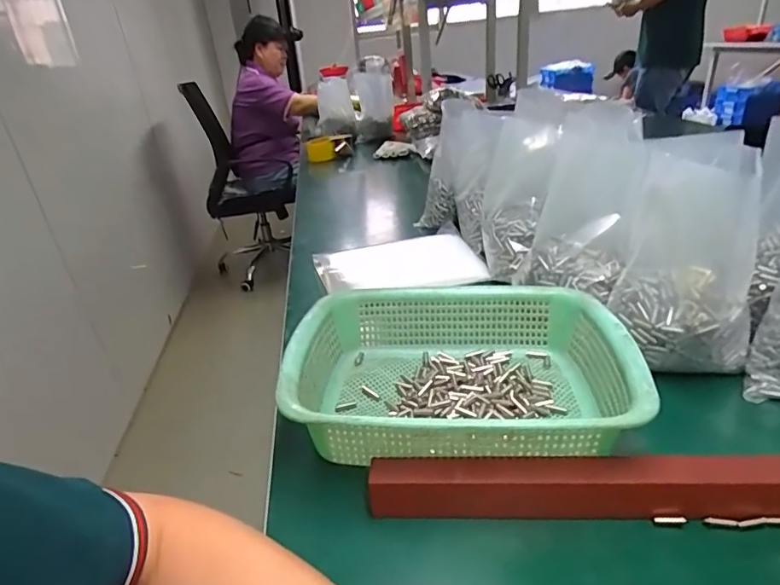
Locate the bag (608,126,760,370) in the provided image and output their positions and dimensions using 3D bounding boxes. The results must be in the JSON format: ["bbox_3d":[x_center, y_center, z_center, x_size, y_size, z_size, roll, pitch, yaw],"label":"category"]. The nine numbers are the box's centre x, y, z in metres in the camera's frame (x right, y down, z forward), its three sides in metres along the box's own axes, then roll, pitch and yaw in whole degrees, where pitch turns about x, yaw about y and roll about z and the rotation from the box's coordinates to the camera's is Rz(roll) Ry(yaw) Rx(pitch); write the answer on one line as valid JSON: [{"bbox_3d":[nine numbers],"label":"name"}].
[{"bbox_3d":[0.302,-0.037,0.501,0.124,0.236,0.080,5,0,17],"label":"bag"}]

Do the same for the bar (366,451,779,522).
[{"bbox_3d":[0.182,0.142,0.365,0.391,0.038,0.032,-1,26,4],"label":"bar"}]

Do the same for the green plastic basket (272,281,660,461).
[{"bbox_3d":[0.062,0.075,0.466,0.292,0.077,0.219,-2,26,4],"label":"green plastic basket"}]

